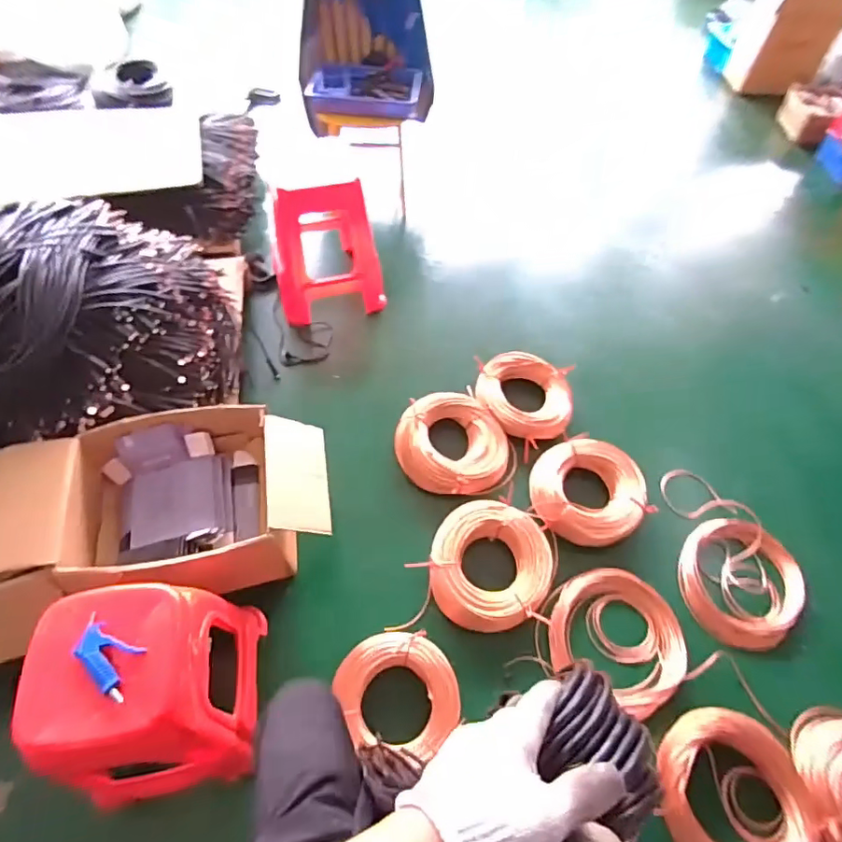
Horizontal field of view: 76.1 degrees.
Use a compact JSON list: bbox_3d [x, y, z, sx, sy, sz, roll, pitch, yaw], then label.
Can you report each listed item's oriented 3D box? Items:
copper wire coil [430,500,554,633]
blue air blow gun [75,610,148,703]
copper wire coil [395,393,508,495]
[{"bbox_3d":[0.210,0.425,1.622,0.355,0.095,0.383,2,56,-2],"label":"copper wire coil"},{"bbox_3d":[-0.582,0.436,0.995,0.146,0.026,0.088,26,59,14],"label":"blue air blow gun"},{"bbox_3d":[0.107,0.075,1.812,0.372,0.101,0.347,2,56,-2],"label":"copper wire coil"}]

